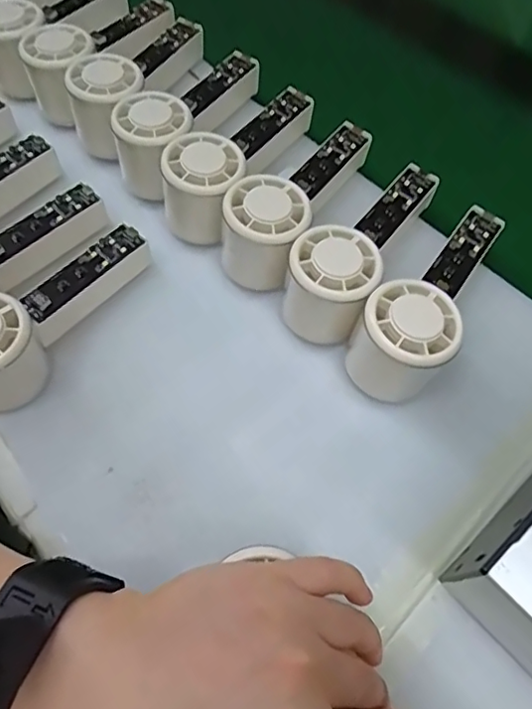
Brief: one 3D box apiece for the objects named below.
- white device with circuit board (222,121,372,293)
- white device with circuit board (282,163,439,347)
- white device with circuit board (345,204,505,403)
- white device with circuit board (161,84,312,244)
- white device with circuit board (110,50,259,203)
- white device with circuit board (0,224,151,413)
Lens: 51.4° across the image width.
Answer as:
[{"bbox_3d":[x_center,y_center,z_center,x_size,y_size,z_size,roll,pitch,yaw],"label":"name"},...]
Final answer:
[{"bbox_3d":[0.022,-0.117,0.389,0.053,0.058,0.145,23,67,13],"label":"white device with circuit board"},{"bbox_3d":[0.064,-0.079,0.372,0.056,0.056,0.155,25,68,14],"label":"white device with circuit board"},{"bbox_3d":[0.105,-0.039,0.355,0.055,0.069,0.153,26,68,15],"label":"white device with circuit board"},{"bbox_3d":[-0.020,-0.153,0.409,0.059,0.057,0.147,21,67,13],"label":"white device with circuit board"},{"bbox_3d":[-0.061,-0.190,0.428,0.054,0.056,0.154,21,67,13],"label":"white device with circuit board"},{"bbox_3d":[-0.142,-0.035,0.358,0.053,0.059,0.146,28,69,15],"label":"white device with circuit board"}]

